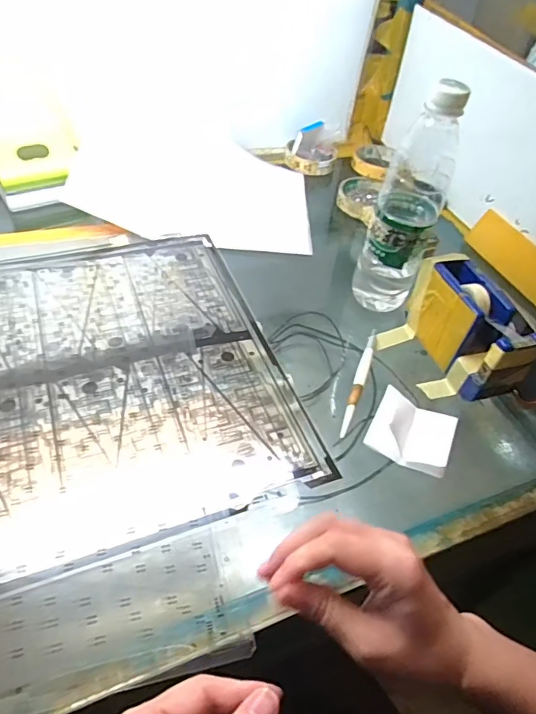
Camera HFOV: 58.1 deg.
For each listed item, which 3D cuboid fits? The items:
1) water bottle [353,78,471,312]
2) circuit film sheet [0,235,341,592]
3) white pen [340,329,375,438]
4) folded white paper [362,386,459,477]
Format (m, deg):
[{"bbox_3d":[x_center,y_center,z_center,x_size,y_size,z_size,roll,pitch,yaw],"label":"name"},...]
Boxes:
[{"bbox_3d":[0.138,-0.146,0.479,0.060,0.227,0.067,20,47,12],"label":"water bottle"},{"bbox_3d":[-0.201,0.016,0.432,0.410,0.004,0.356,-13,50,-19],"label":"circuit film sheet"},{"bbox_3d":[0.088,0.019,0.460,0.011,0.008,0.140,18,47,11],"label":"white pen"},{"bbox_3d":[0.126,0.058,0.412,0.066,0.033,0.066,24,48,16],"label":"folded white paper"}]

